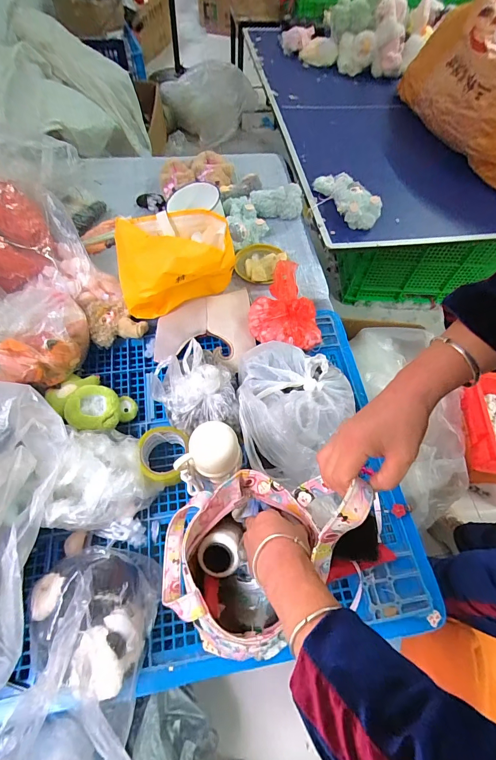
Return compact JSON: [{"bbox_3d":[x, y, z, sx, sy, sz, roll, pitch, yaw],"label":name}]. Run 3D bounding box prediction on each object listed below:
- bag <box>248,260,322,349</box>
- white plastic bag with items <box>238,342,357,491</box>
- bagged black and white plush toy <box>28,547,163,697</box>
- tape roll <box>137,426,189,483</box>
[{"bbox_3d":[0.088,-0.165,0.769,0.161,0.102,0.177,7,61,1],"label":"bag"},{"bbox_3d":[0.090,0.047,0.620,0.204,0.118,0.280,1,61,-2],"label":"white plastic bag with items"},{"bbox_3d":[-0.231,0.339,0.497,0.166,0.113,0.164,1,61,-2],"label":"bagged black and white plush toy"},{"bbox_3d":[-0.157,0.142,0.634,0.085,0.057,0.097,10,61,3],"label":"tape roll"}]

